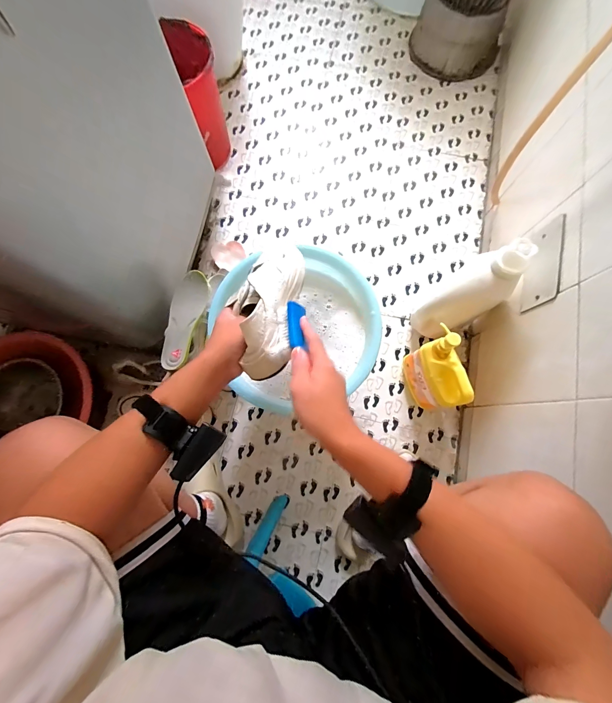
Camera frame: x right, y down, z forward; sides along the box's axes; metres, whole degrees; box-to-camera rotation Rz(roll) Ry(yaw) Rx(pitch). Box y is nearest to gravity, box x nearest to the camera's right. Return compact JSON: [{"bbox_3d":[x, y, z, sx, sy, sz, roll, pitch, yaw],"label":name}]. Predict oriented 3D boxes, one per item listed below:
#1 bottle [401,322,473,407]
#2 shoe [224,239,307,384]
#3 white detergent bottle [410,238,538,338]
[{"bbox_3d":[0.299,0.052,0.712,0.065,0.258,0.163,-8,79,-2],"label":"bottle"},{"bbox_3d":[-0.061,-0.081,0.438,0.097,0.072,0.223,6,64,2],"label":"shoe"},{"bbox_3d":[0.359,-0.120,0.652,0.115,0.290,0.097,47,54,9],"label":"white detergent bottle"}]

